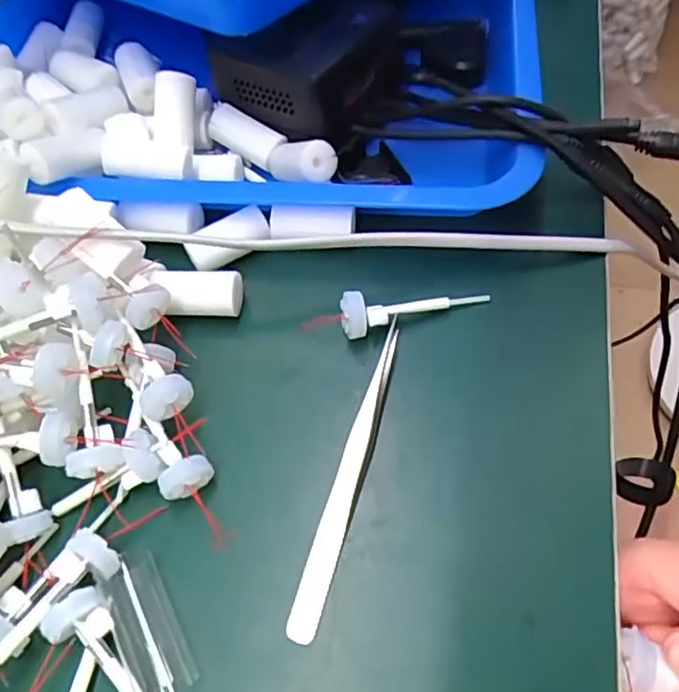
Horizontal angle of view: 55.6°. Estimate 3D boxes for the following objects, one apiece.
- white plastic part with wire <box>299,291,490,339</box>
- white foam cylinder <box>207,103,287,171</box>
[{"bbox_3d":[0.026,-0.014,0.287,0.085,0.019,0.016,-7,57,-1],"label":"white plastic part with wire"},{"bbox_3d":[-0.051,-0.112,0.341,0.042,0.015,0.017,28,63,19],"label":"white foam cylinder"}]

